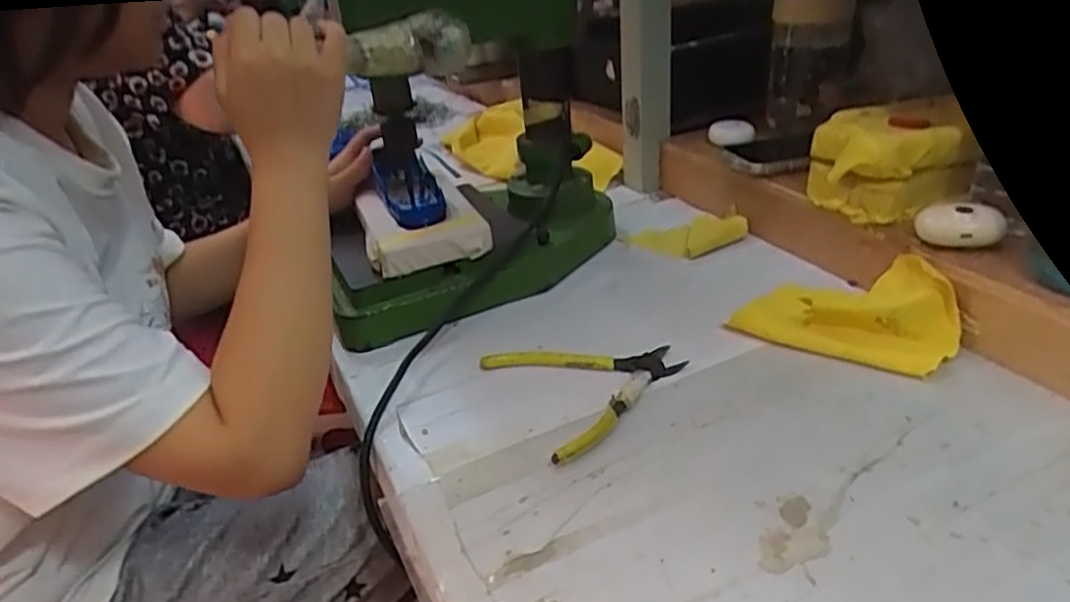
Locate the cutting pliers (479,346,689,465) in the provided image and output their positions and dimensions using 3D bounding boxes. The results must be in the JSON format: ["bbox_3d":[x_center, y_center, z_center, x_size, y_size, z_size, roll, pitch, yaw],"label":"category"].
[{"bbox_3d":[0.047,0.059,0.540,0.135,0.015,0.133,-17,31,-20],"label":"cutting pliers"}]

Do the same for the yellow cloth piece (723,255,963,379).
[{"bbox_3d":[0.248,0.002,0.574,0.162,0.048,0.089,14,35,31],"label":"yellow cloth piece"}]

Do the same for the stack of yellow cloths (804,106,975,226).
[{"bbox_3d":[0.311,-0.123,0.639,0.110,0.072,0.102,-12,28,-10],"label":"stack of yellow cloths"}]

